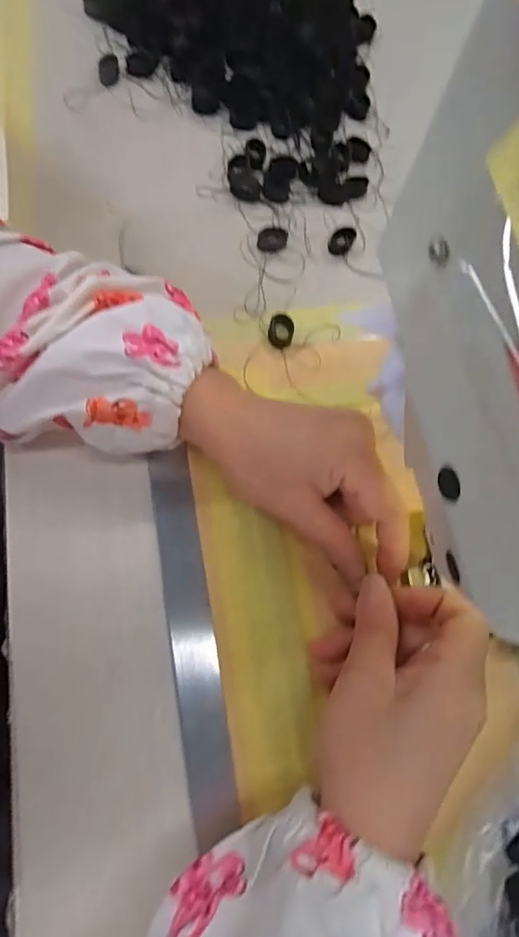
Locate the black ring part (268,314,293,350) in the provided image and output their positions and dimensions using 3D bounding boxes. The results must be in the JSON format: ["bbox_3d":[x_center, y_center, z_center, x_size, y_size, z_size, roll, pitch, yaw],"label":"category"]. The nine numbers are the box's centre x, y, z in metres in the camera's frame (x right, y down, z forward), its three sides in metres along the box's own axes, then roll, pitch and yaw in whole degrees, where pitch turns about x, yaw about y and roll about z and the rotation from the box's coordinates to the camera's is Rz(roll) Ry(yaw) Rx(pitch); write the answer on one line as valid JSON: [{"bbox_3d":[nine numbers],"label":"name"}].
[{"bbox_3d":[0.013,-0.086,0.315,0.015,0.008,0.019,7,71,0],"label":"black ring part"}]

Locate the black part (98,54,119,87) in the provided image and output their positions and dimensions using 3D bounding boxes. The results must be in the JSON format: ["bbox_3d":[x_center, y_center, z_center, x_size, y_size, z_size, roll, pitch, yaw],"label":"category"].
[{"bbox_3d":[-0.111,-0.293,0.370,0.013,0.007,0.027,-1,71,-3],"label":"black part"}]

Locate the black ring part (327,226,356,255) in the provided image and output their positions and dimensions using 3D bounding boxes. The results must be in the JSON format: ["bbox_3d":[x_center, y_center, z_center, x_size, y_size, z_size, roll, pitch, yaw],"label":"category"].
[{"bbox_3d":[0.056,-0.155,0.343,0.013,0.006,0.022,40,74,11],"label":"black ring part"}]

